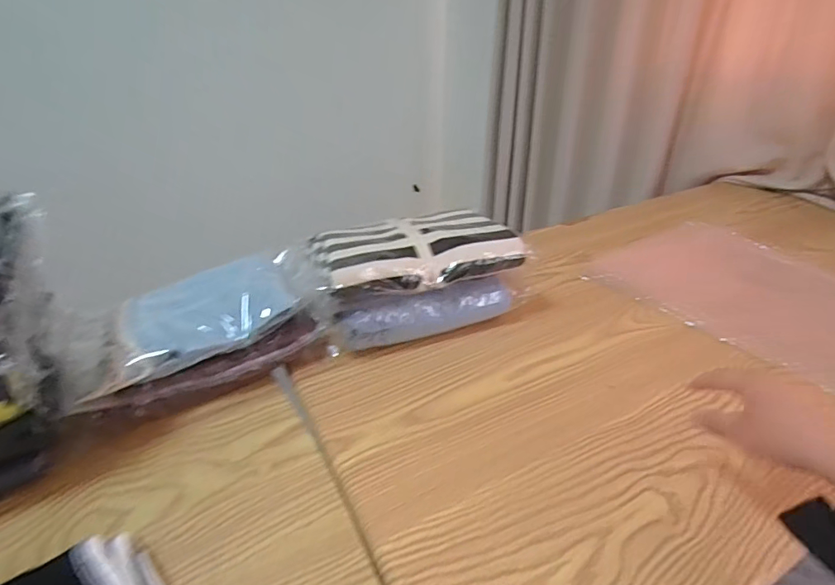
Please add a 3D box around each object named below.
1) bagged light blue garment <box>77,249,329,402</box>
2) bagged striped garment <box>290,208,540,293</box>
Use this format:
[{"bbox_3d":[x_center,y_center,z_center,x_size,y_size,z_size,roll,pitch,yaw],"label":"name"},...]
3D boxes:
[{"bbox_3d":[-0.233,0.015,0.544,0.242,0.047,0.160,-16,29,-21],"label":"bagged light blue garment"},{"bbox_3d":[-0.013,-0.052,0.606,0.269,0.049,0.153,-13,29,-17],"label":"bagged striped garment"}]

